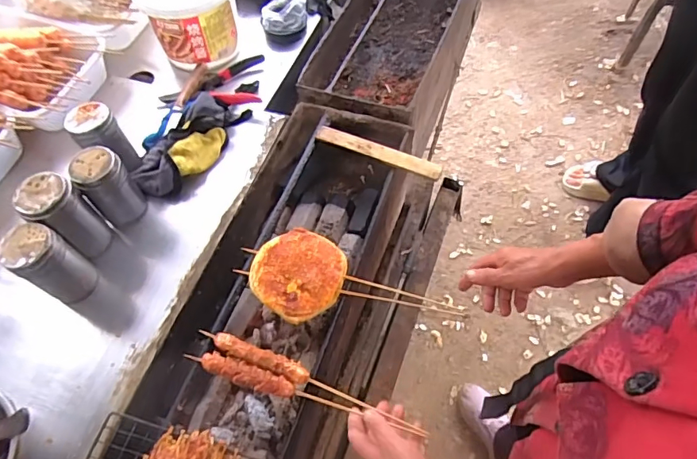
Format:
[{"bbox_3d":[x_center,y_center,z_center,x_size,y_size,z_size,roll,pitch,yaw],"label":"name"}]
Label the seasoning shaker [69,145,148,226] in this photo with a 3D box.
[{"bbox_3d":[-0.342,-0.063,0.690,0.059,0.117,0.057,-1,63,2],"label":"seasoning shaker"}]

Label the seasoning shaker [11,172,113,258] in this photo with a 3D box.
[{"bbox_3d":[-0.381,-0.017,0.649,0.071,0.120,0.067,-1,63,2],"label":"seasoning shaker"}]

